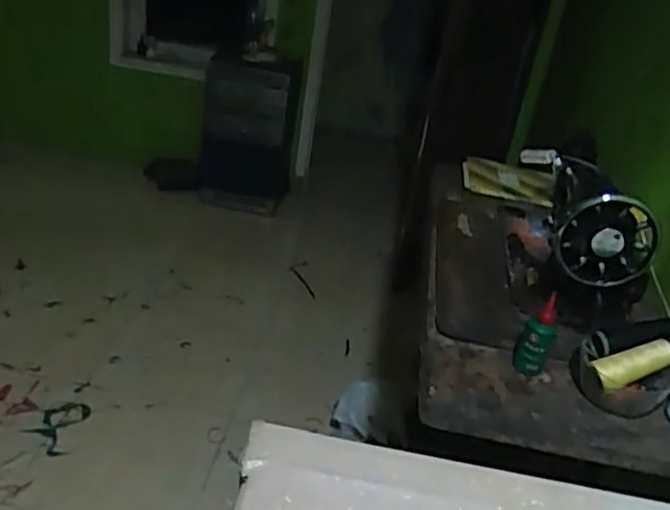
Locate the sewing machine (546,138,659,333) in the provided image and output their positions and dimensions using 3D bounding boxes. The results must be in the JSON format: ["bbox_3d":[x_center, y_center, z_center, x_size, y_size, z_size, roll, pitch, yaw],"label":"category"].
[{"bbox_3d":[0.412,-0.053,1.099,0.164,0.212,0.335,14,29,7],"label":"sewing machine"}]

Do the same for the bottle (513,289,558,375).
[{"bbox_3d":[0.271,0.112,0.940,0.046,0.123,0.049,16,29,17],"label":"bottle"}]

